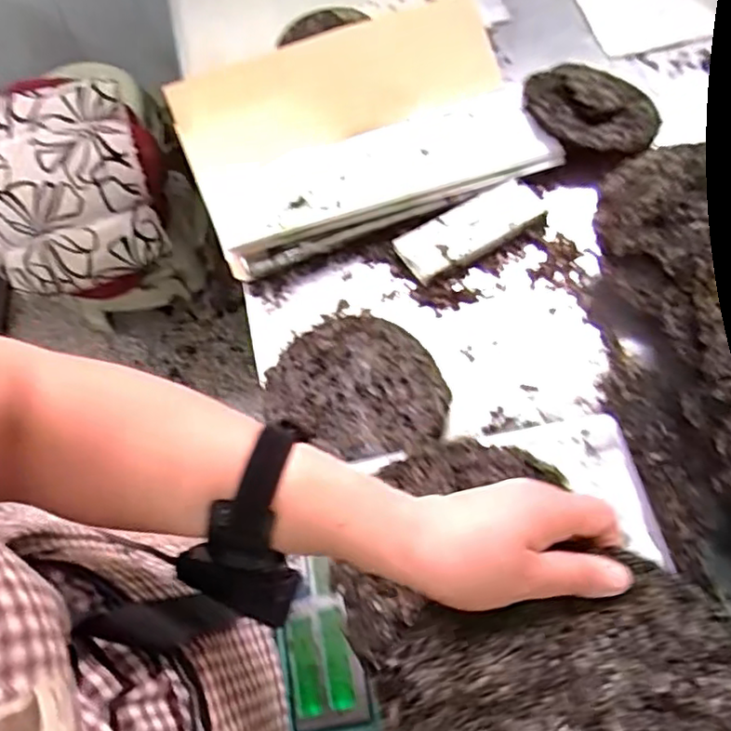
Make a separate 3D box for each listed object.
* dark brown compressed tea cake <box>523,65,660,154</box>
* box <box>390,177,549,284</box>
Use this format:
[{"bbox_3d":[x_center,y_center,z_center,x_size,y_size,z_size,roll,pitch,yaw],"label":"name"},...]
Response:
[{"bbox_3d":[0.328,-0.374,0.925,0.185,0.041,0.179,0,66,0],"label":"dark brown compressed tea cake"},{"bbox_3d":[0.141,-0.180,0.855,0.205,0.022,0.072,-29,69,-12],"label":"box"}]

